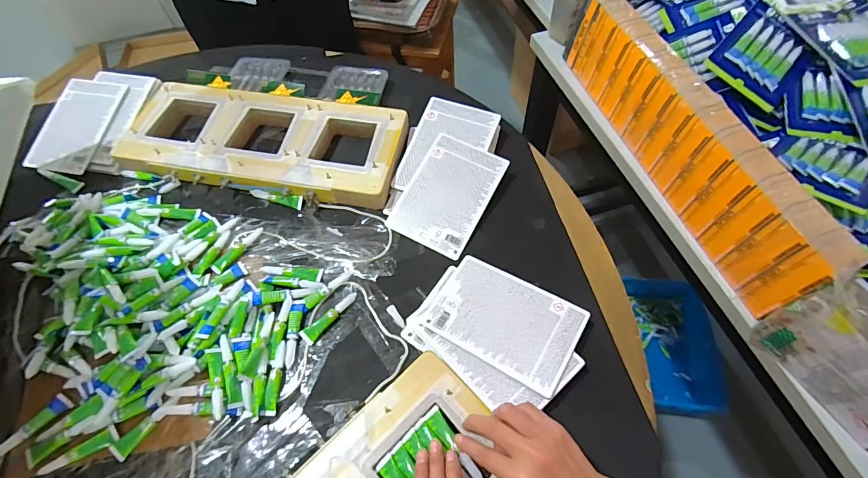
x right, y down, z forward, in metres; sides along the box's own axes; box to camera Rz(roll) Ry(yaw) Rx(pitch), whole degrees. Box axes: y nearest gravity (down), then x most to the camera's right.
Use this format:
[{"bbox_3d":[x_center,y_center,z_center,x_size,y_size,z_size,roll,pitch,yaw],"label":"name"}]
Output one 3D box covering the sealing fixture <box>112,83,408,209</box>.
[{"bbox_3d":[-0.266,-0.151,0.643,0.431,0.043,0.176,8,59,8],"label":"sealing fixture"}]

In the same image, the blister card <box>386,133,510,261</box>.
[{"bbox_3d":[0.021,-0.067,0.592,0.114,0.006,0.171,25,75,13],"label":"blister card"}]

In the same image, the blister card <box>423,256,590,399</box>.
[{"bbox_3d":[0.084,0.094,0.494,0.169,0.006,0.116,26,61,24],"label":"blister card"}]

